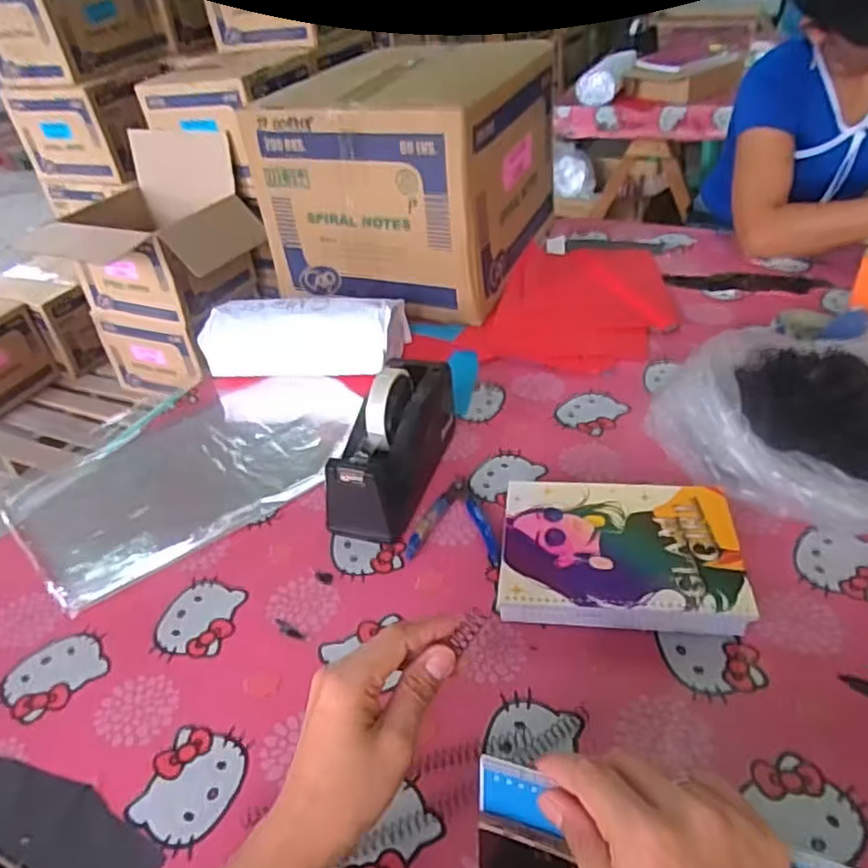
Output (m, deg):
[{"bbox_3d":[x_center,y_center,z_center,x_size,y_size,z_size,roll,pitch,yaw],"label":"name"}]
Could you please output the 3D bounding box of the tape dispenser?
[{"bbox_3d":[-0.041,0.005,0.706,0.069,0.114,0.204,8,40,16],"label":"tape dispenser"}]

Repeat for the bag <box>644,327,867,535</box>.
[{"bbox_3d":[0.383,-0.018,0.673,0.243,0.124,0.254,-21,41,-19],"label":"bag"}]

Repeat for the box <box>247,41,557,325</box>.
[{"bbox_3d":[-0.032,-0.410,1.083,0.349,0.284,0.393,11,41,20],"label":"box"}]

